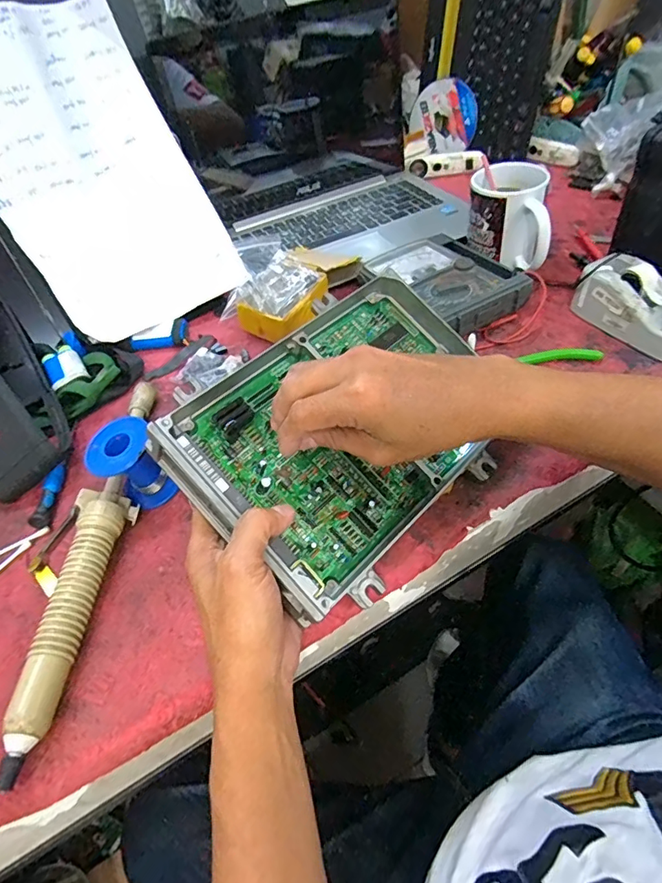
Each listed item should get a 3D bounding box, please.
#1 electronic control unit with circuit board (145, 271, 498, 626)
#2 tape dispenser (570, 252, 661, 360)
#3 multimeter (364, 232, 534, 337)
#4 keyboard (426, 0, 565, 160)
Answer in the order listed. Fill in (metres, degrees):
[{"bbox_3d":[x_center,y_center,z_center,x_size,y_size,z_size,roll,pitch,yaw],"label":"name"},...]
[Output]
[{"bbox_3d":[0.018,-0.012,0.363,0.243,0.029,0.182,-40,83,-25],"label":"electronic control unit with circuit board"},{"bbox_3d":[0.295,-0.131,0.479,0.048,0.056,0.118,-25,50,-15],"label":"tape dispenser"},{"bbox_3d":[0.127,-0.180,0.556,0.129,0.033,0.159,-27,50,-17],"label":"multimeter"},{"bbox_3d":[0.234,-0.589,0.737,0.190,0.298,0.046,21,40,29],"label":"keyboard"}]

